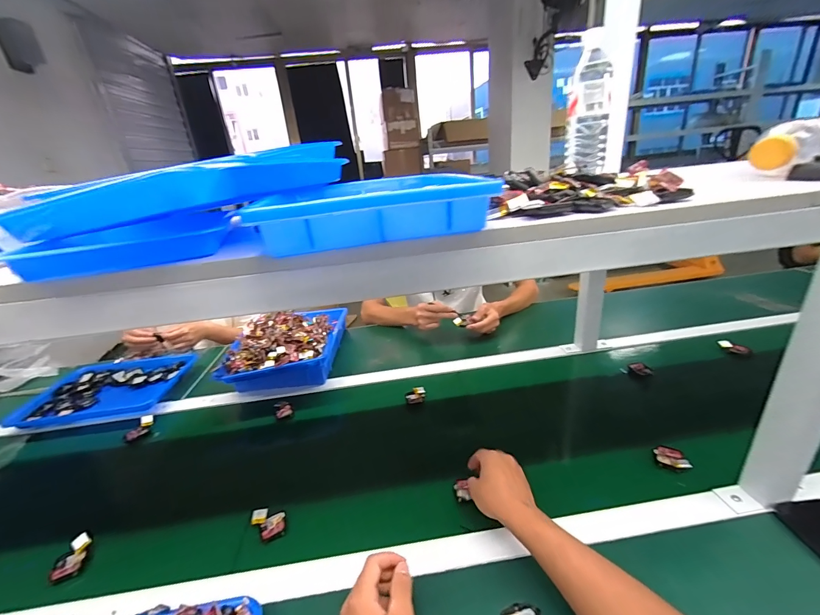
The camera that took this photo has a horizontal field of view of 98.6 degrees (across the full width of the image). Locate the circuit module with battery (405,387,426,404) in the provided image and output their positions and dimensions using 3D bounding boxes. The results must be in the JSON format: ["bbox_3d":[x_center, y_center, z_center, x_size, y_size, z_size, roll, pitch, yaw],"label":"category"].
[{"bbox_3d":[0.012,0.196,0.786,0.045,0.015,0.039,-6,23,-1],"label":"circuit module with battery"}]

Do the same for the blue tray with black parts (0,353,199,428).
[{"bbox_3d":[-0.770,0.202,0.916,0.346,0.036,0.246,-8,23,-4],"label":"blue tray with black parts"}]

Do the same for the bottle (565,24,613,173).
[{"bbox_3d":[0.297,-0.338,0.583,0.064,0.211,0.079,6,26,26],"label":"bottle"}]

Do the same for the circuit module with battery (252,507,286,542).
[{"bbox_3d":[-0.214,0.328,0.536,0.046,0.006,0.050,-12,38,-22],"label":"circuit module with battery"}]

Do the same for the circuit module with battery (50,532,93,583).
[{"bbox_3d":[-0.492,0.362,0.510,0.041,0.015,0.062,-14,24,-18],"label":"circuit module with battery"}]

